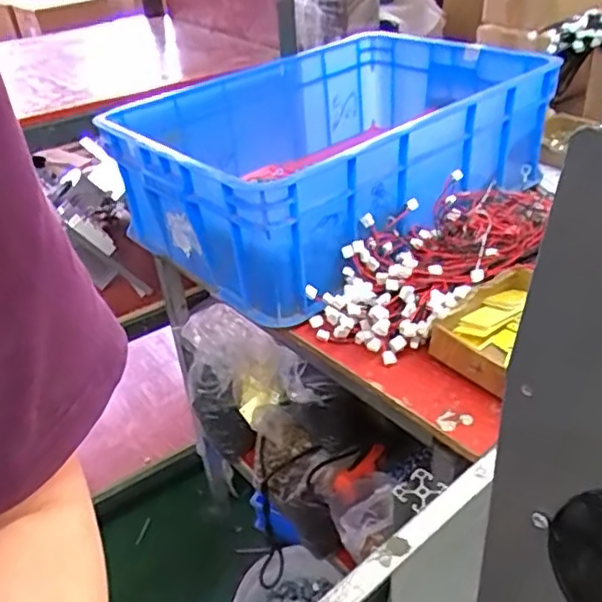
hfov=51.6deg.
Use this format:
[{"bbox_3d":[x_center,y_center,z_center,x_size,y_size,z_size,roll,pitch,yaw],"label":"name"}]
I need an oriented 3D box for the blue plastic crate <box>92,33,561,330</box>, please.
[{"bbox_3d":[0.034,-0.231,0.955,0.559,0.206,0.438,-25,38,-26],"label":"blue plastic crate"}]

